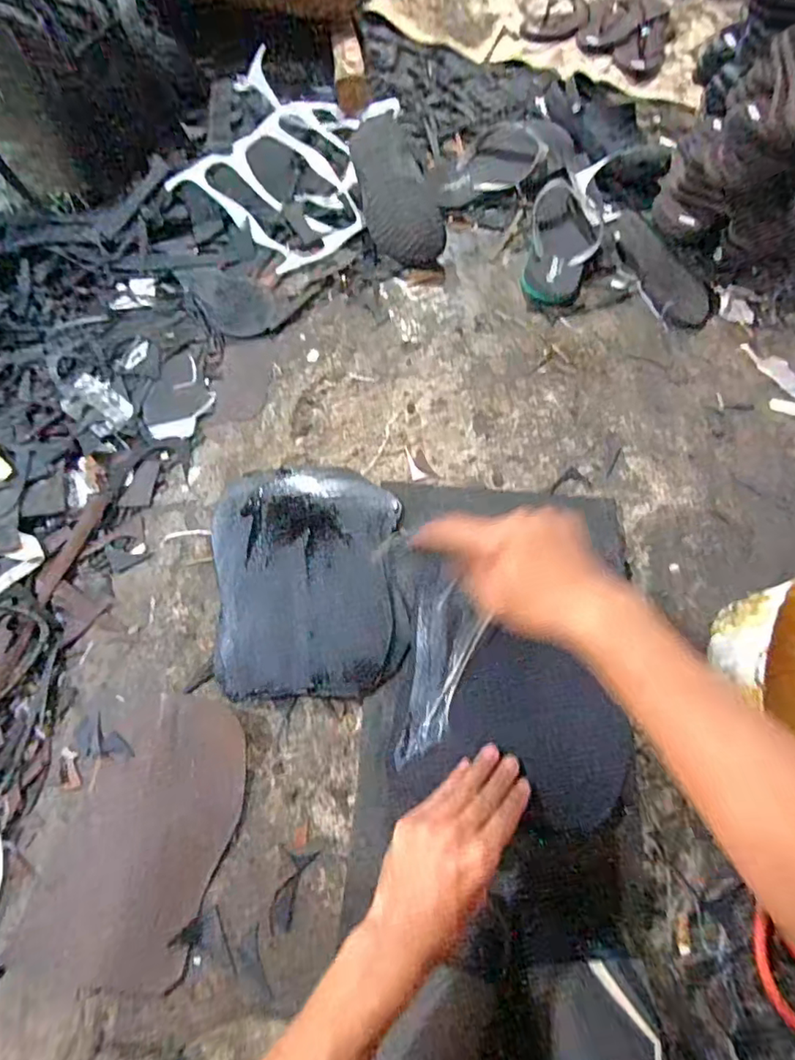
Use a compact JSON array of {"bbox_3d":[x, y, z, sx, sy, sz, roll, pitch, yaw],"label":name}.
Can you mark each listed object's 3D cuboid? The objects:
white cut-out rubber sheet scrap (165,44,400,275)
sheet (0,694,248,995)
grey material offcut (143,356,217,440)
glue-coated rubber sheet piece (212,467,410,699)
[{"bbox_3d":[-0.153,-0.599,0.891,0.298,0.056,0.381,30,71,9],"label":"white cut-out rubber sheet scrap"},{"bbox_3d":[-0.251,0.302,0.550,0.161,0.012,0.262,15,66,9],"label":"sheet"},{"bbox_3d":[-0.297,-0.182,0.768,0.085,0.009,0.126,17,70,4],"label":"grey material offcut"},{"bbox_3d":[-0.103,0.051,0.650,0.215,0.010,0.271,-2,70,-3],"label":"glue-coated rubber sheet piece"}]

